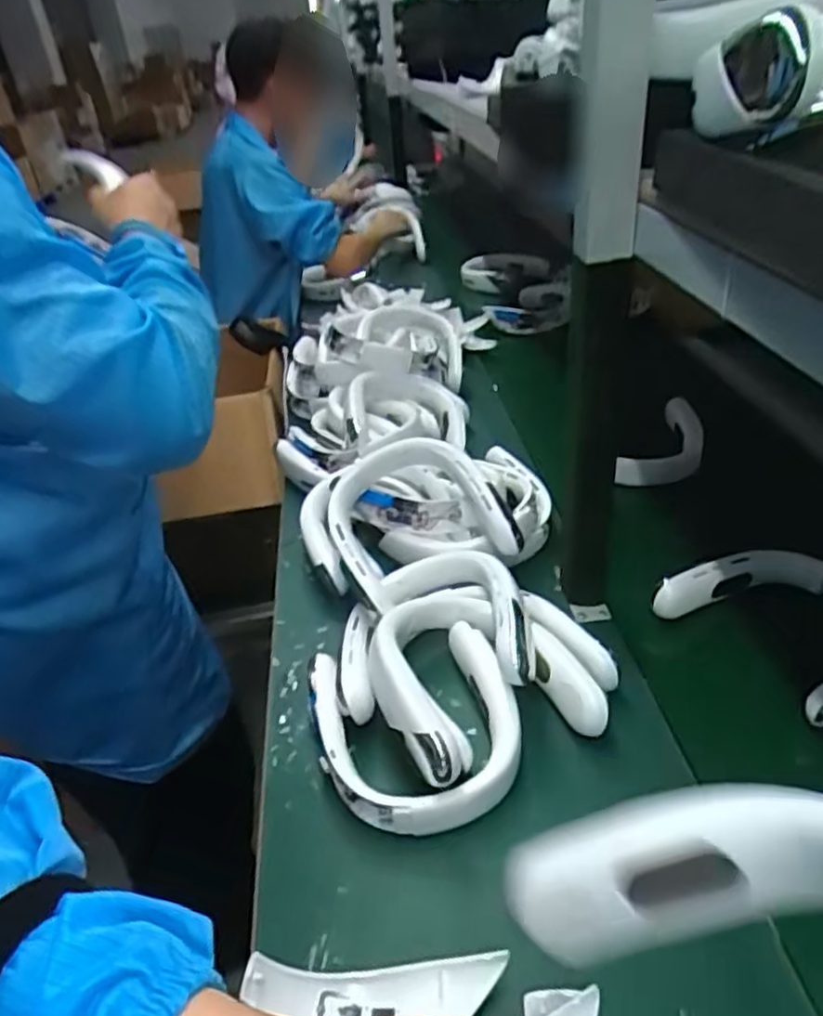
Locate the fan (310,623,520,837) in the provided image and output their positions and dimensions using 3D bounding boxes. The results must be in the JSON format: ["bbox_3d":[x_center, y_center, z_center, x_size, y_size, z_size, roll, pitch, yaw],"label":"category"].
[{"bbox_3d":[0.006,0.207,0.656,0.184,0.053,0.188,-5,35,4],"label":"fan"}]

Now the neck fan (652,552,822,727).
[{"bbox_3d":[0.412,0.115,0.737,0.200,0.055,0.216,-24,38,-21],"label":"neck fan"}]

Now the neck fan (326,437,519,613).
[{"bbox_3d":[-0.001,0.005,0.804,0.188,0.060,0.211,-27,56,-4],"label":"neck fan"}]

